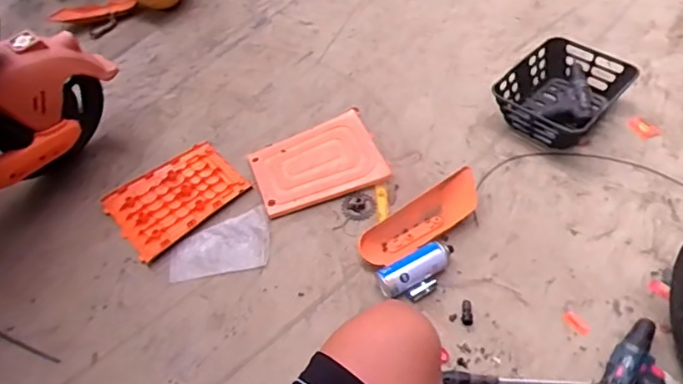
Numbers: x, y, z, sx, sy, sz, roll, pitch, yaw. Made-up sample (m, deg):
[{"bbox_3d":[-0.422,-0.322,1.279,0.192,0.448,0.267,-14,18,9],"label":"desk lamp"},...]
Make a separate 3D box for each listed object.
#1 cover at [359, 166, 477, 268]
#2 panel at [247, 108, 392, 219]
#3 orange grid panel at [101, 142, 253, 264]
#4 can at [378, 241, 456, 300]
[{"bbox_3d":[0.192,0.065,1.268,0.332,0.058,0.118,-31,54,-16],"label":"cover"},{"bbox_3d":[-0.066,-0.084,1.373,0.322,0.026,0.240,-21,54,-6],"label":"panel"},{"bbox_3d":[-0.403,0.008,1.305,0.219,0.020,0.316,36,55,24],"label":"orange grid panel"},{"bbox_3d":[0.161,0.163,1.148,0.183,0.062,0.070,-26,53,-12],"label":"can"}]

